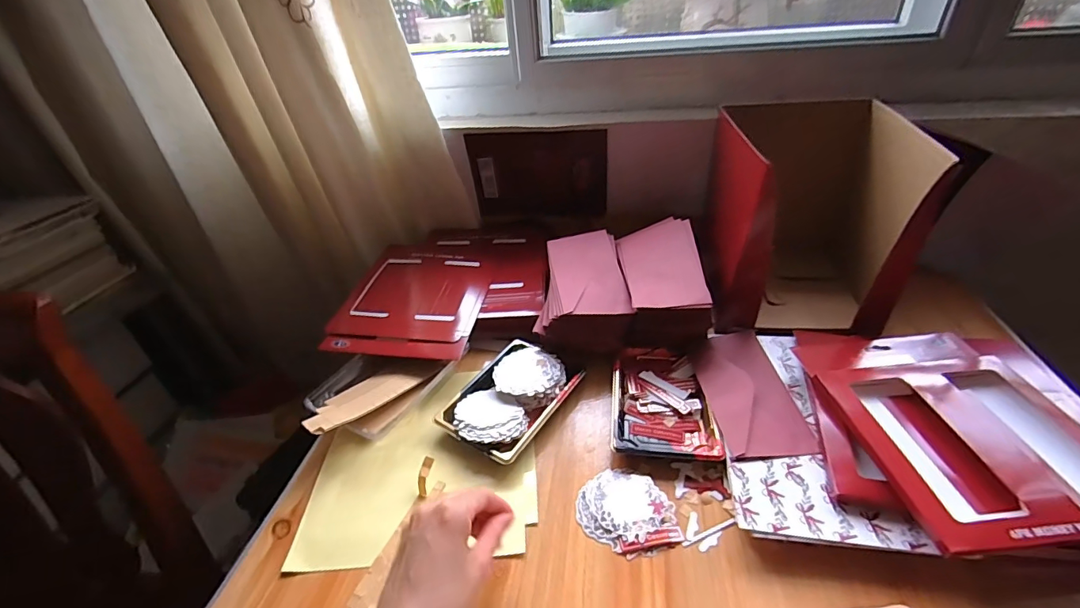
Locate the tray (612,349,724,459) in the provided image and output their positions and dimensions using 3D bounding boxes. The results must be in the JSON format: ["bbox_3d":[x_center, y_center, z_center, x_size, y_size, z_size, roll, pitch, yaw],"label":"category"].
[{"bbox_3d":[0.142,0.111,0.546,0.111,0.019,0.163,1,37,9],"label":"tray"}]

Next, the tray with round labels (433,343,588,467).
[{"bbox_3d":[-0.034,0.107,0.556,0.111,0.027,0.164,19,43,30],"label":"tray with round labels"}]

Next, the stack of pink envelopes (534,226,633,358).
[{"bbox_3d":[0.056,-0.018,0.651,0.123,0.058,0.215,-5,36,1],"label":"stack of pink envelopes"}]

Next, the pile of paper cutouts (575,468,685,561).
[{"bbox_3d":[0.082,0.200,0.450,0.089,0.005,0.087,-4,36,3],"label":"pile of paper cutouts"}]

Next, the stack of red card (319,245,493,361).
[{"bbox_3d":[-0.181,-0.018,0.704,0.198,0.024,0.260,0,37,8],"label":"stack of red card"}]

